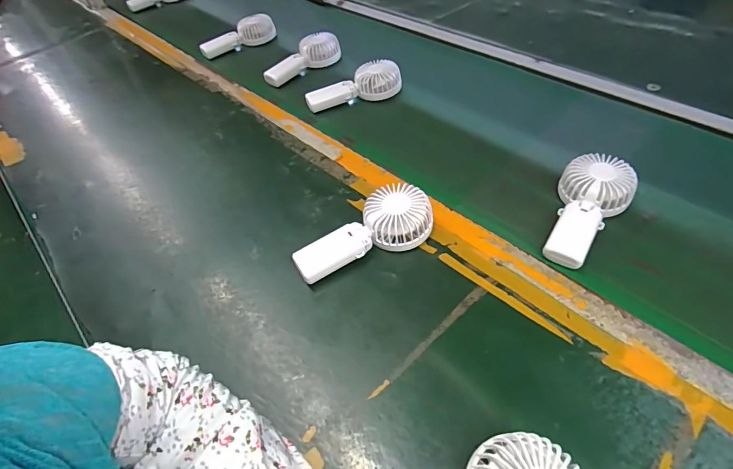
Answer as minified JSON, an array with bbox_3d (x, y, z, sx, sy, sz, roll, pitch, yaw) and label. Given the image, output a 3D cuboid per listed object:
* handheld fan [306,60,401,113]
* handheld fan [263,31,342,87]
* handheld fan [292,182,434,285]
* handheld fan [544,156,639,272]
[{"bbox_3d":[-0.023,-0.285,0.765,0.185,0.042,0.067,-19,51,-11],"label":"handheld fan"},{"bbox_3d":[-0.140,-0.383,0.868,0.191,0.047,0.067,-36,56,-23],"label":"handheld fan"},{"bbox_3d":[0.000,0.004,0.499,0.176,0.051,0.078,-32,54,-20],"label":"handheld fan"},{"bbox_3d":[0.278,-0.035,0.510,0.084,0.046,0.168,30,58,26],"label":"handheld fan"}]

